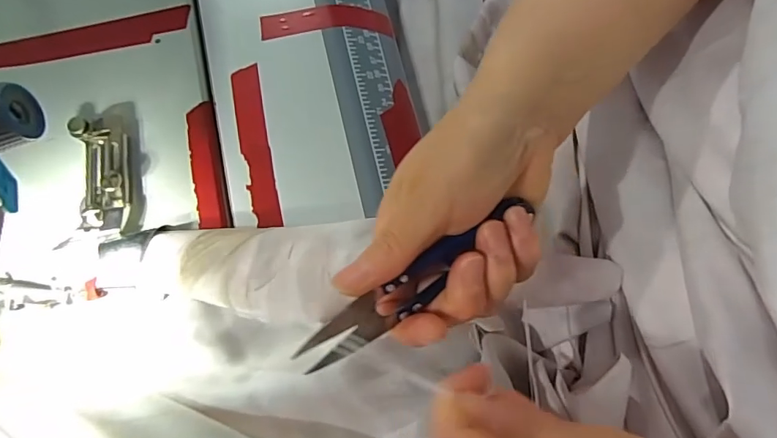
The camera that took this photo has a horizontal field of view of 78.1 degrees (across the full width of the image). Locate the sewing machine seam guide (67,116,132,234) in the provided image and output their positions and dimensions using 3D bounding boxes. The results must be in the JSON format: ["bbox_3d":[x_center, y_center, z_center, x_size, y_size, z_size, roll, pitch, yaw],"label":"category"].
[{"bbox_3d":[-0.166,-0.027,0.278,0.031,0.012,0.074,-16,76,1],"label":"sewing machine seam guide"}]

